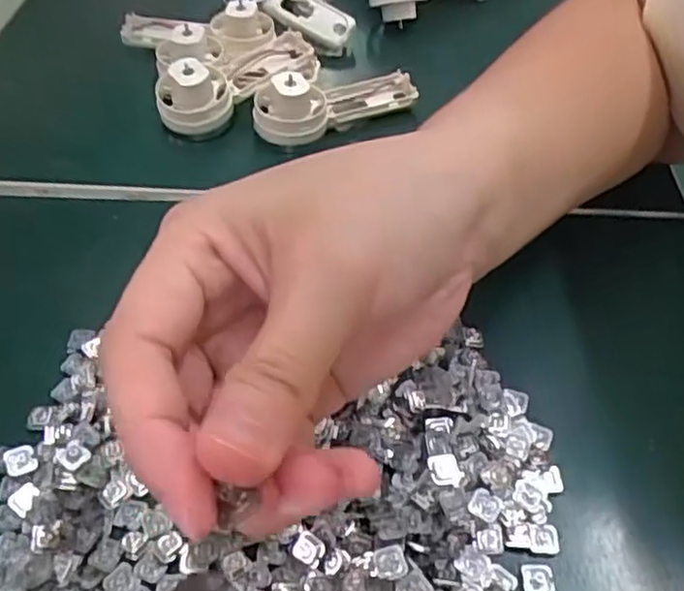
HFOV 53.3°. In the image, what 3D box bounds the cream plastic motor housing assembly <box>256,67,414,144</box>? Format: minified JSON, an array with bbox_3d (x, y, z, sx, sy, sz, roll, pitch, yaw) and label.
[{"bbox_3d":[-0.004,-0.110,0.374,0.092,0.033,0.032,-25,53,-20],"label":"cream plastic motor housing assembly"}]

